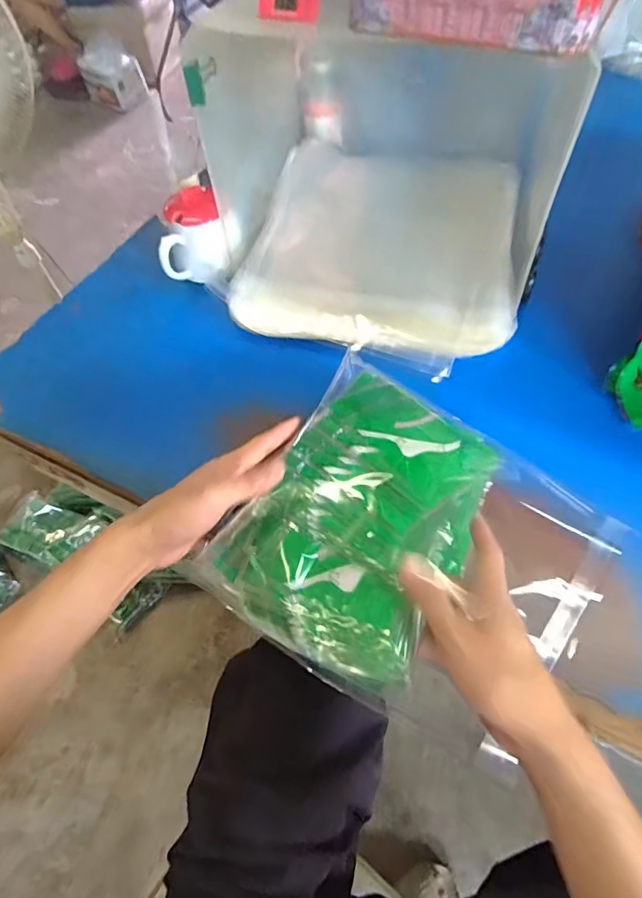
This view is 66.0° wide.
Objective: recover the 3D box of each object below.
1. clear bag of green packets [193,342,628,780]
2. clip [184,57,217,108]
[{"bbox_3d":[0.071,0.060,0.414,0.258,0.069,0.261,26,64,20],"label":"clear bag of green packets"},{"bbox_3d":[-0.118,-0.368,0.489,0.015,0.033,0.053,7,59,10],"label":"clip"}]

